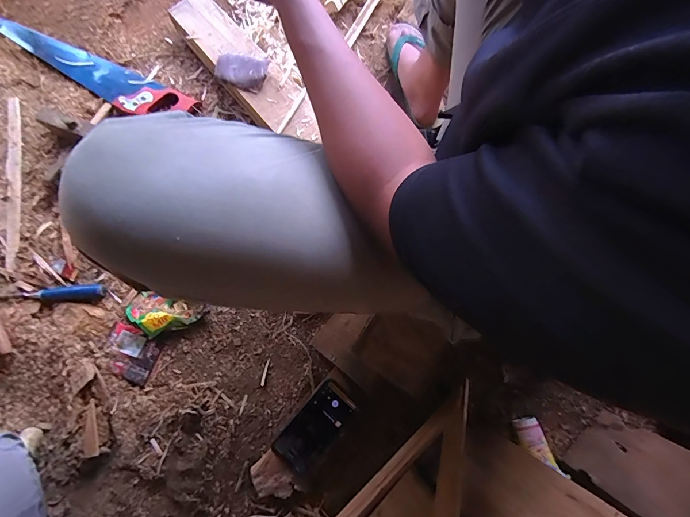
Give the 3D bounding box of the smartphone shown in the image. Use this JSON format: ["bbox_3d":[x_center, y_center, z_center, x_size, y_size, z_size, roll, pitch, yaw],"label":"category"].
[{"bbox_3d":[-0.050,0.279,0.571,0.071,0.011,0.146,42,81,3],"label":"smartphone"}]

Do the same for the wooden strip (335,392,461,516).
[{"bbox_3d":[0.050,0.362,0.551,0.381,0.042,0.010,-42,109,-9],"label":"wooden strip"}]

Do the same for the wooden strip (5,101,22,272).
[{"bbox_3d":[-0.640,-0.153,0.667,0.028,0.008,0.350,-7,79,-3],"label":"wooden strip"}]

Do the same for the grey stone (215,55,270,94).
[{"bbox_3d":[-0.205,-0.368,0.680,0.100,0.012,0.075,14,81,-2],"label":"grey stone"}]

